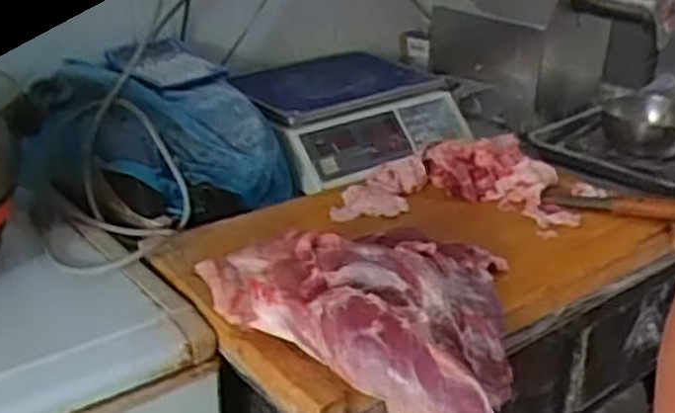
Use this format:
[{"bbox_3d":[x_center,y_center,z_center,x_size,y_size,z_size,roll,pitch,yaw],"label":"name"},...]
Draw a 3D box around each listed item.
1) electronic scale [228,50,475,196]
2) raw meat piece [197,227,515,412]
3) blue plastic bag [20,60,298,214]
[{"bbox_3d":[0.034,-0.154,1.224,0.395,0.094,0.259,-21,34,-38],"label":"electronic scale"},{"bbox_3d":[0.048,0.078,0.785,0.313,0.082,0.268,15,29,26],"label":"raw meat piece"},{"bbox_3d":[-0.221,-0.098,1.023,0.316,0.154,0.181,-7,27,-17],"label":"blue plastic bag"}]

